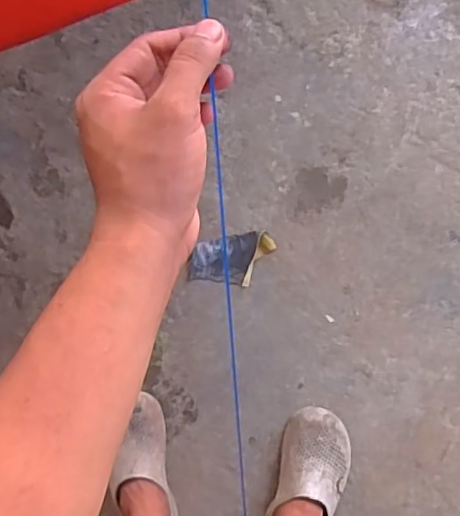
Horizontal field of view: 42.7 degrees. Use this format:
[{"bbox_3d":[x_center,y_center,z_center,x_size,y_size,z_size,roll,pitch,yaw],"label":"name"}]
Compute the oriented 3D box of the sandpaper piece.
[{"bbox_3d":[0.004,0.004,0.987,0.146,0.030,0.082,-7,95,4],"label":"sandpaper piece"}]

